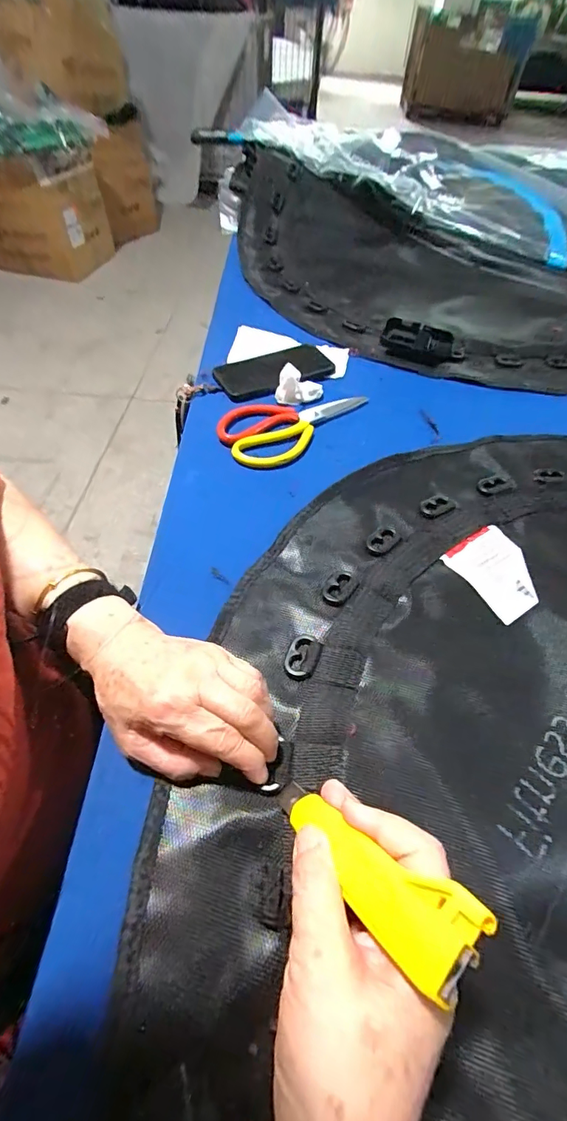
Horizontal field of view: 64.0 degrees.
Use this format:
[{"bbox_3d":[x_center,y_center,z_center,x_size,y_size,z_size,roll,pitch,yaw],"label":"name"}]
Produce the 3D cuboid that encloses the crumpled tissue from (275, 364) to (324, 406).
[{"bbox_3d":[0.021,-0.235,0.598,0.060,0.039,0.030,-27,59,-22],"label":"crumpled tissue"}]

